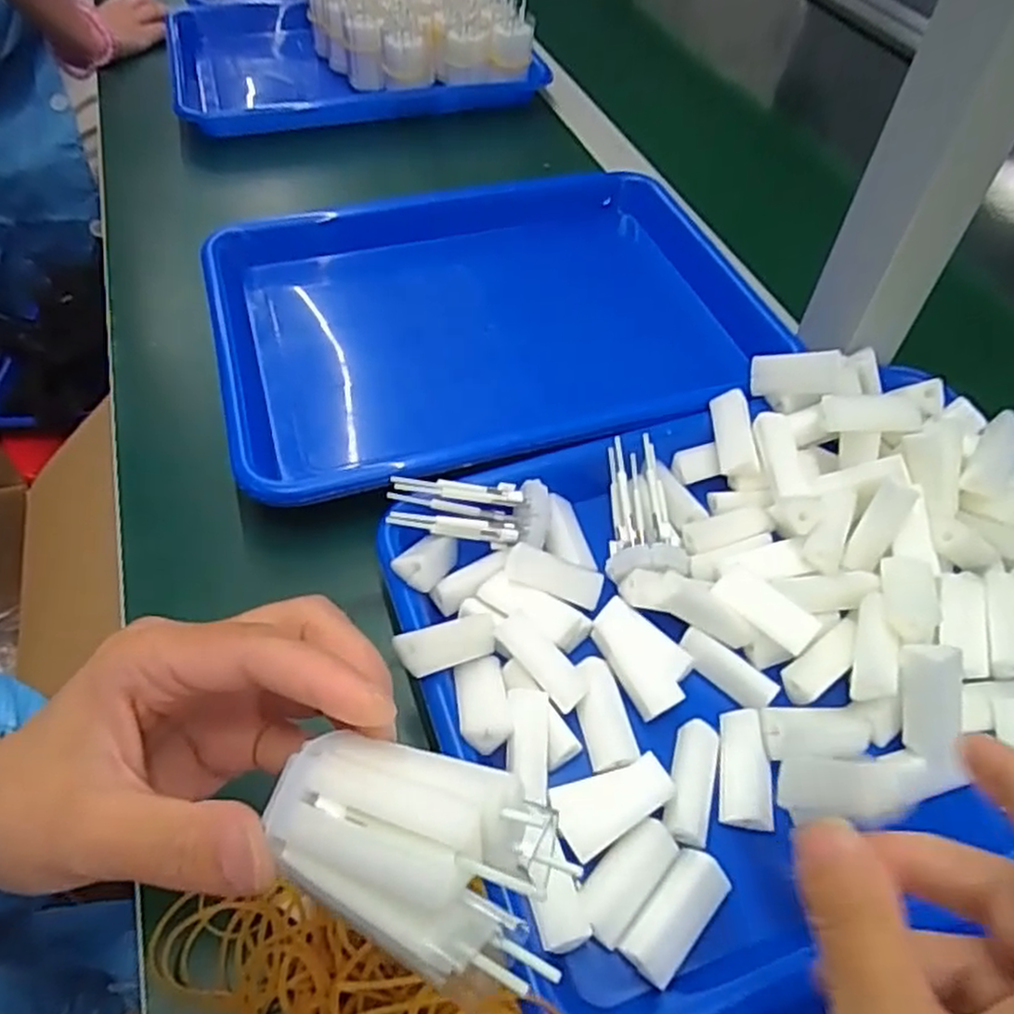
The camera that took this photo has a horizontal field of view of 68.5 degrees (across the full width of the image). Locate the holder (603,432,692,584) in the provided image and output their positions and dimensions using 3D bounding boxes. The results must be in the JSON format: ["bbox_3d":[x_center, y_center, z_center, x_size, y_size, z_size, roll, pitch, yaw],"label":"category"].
[{"bbox_3d":[0.067,0.002,0.368,0.035,0.027,0.078,4,52,0],"label":"holder"}]

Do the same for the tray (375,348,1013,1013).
[{"bbox_3d":[0.121,0.048,0.335,0.322,0.051,0.243,-15,54,-14],"label":"tray"}]

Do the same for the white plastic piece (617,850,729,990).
[{"bbox_3d":[0.062,0.148,0.271,0.021,0.011,0.045,35,58,22],"label":"white plastic piece"}]

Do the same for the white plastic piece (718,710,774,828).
[{"bbox_3d":[0.098,0.106,0.305,0.020,0.007,0.046,8,52,3],"label":"white plastic piece"}]

